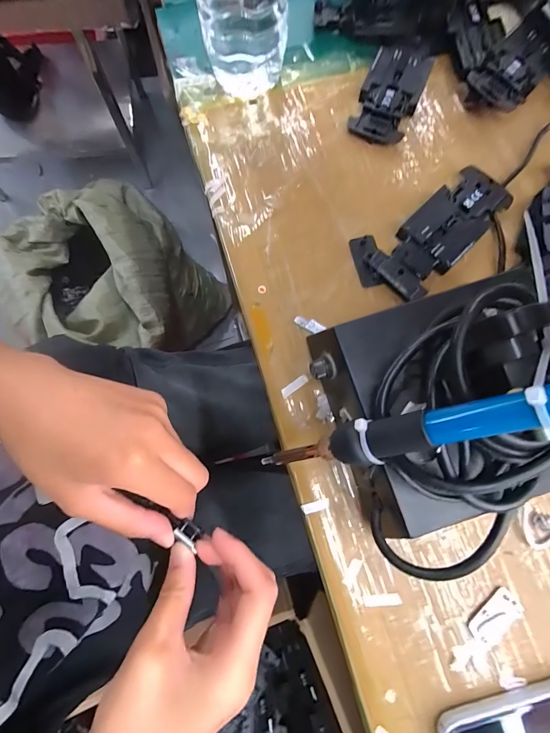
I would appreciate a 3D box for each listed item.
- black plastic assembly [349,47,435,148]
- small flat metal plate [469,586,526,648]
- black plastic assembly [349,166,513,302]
[{"bbox_3d":[0.097,-0.229,0.288,0.047,0.010,0.094,21,81,5],"label":"black plastic assembly"},{"bbox_3d":[0.136,0.155,0.214,0.034,0.006,0.016,-42,81,-6],"label":"small flat metal plate"},{"bbox_3d":[0.123,-0.100,0.261,0.130,0.012,0.061,-33,81,-5],"label":"black plastic assembly"}]

